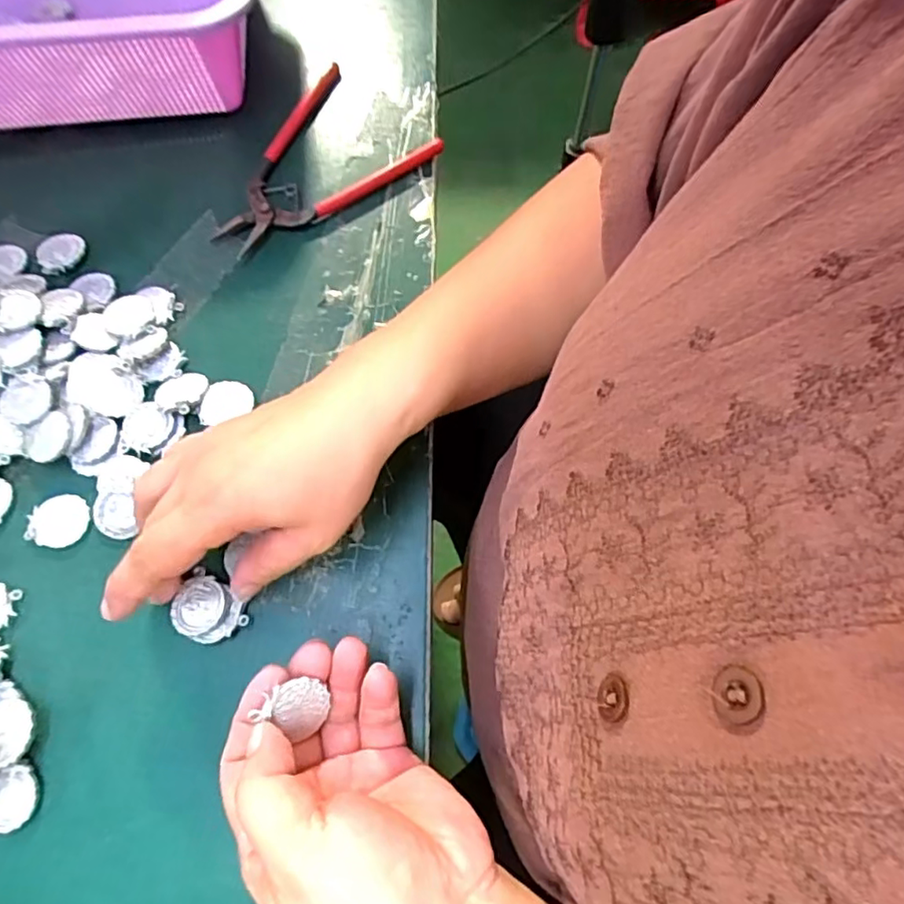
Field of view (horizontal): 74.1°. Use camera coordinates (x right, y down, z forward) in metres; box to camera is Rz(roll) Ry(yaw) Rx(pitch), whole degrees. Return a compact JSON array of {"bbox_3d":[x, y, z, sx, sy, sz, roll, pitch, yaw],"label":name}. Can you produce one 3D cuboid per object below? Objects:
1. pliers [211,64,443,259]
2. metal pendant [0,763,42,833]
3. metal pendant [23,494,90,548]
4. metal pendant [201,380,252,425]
[{"bbox_3d":[-0.094,-0.184,0.385,0.106,0.014,0.145,41,73,14],"label":"pliers"},{"bbox_3d":[-0.194,0.150,0.259,0.026,0.007,0.028,0,77,-1],"label":"metal pendant"},{"bbox_3d":[-0.201,0.034,0.305,0.032,0.004,0.027,-1,69,-1],"label":"metal pendant"},{"bbox_3d":[-0.121,-0.027,0.324,0.027,0.004,0.028,1,59,-1],"label":"metal pendant"}]

